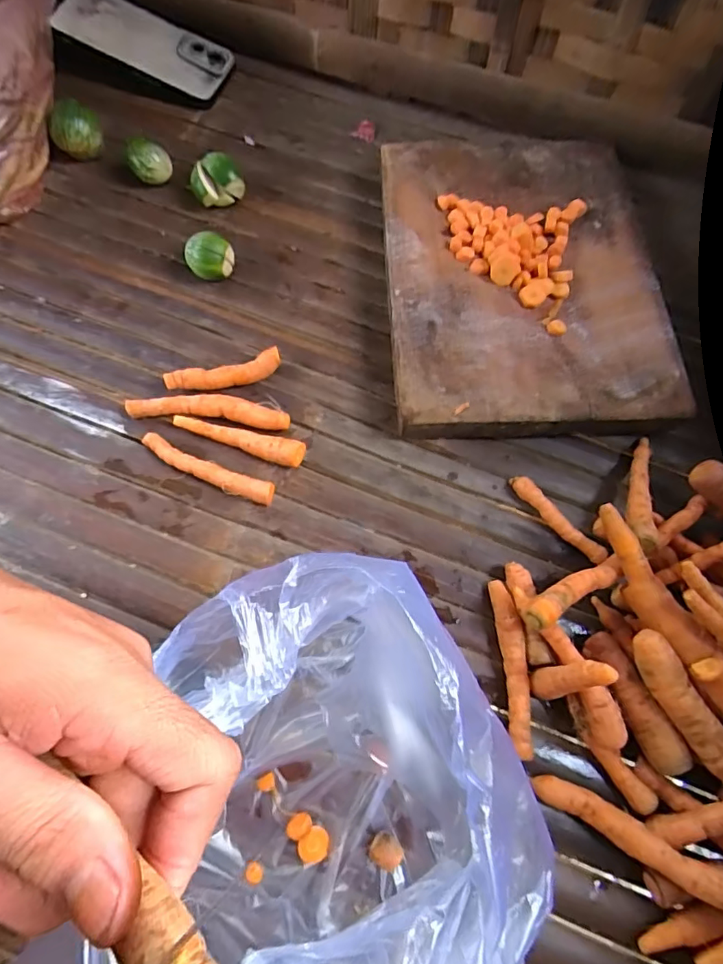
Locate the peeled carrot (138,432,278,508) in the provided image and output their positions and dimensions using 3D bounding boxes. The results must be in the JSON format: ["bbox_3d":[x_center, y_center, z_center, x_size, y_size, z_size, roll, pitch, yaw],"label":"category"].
[{"bbox_3d":[-0.117,-0.009,0.385,0.107,0.017,0.019,21,70,6],"label":"peeled carrot"}]

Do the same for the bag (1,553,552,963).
[{"bbox_3d":[-0.027,0.164,0.264,0.198,0.133,0.204,-27,72,-12],"label":"bag"}]

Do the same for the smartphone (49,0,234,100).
[{"bbox_3d":[-0.221,-0.448,0.521,0.167,0.013,0.074,25,69,-1],"label":"smartphone"}]

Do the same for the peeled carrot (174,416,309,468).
[{"bbox_3d":[-0.094,-0.032,0.393,0.103,0.020,0.018,15,69,4],"label":"peeled carrot"}]

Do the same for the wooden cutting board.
[{"bbox_3d":[0.133,-0.174,0.447,0.223,0.045,0.282,-1,69,-3],"label":"wooden cutting board"}]

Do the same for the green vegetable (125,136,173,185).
[{"bbox_3d":[-0.195,-0.294,0.477,0.037,0.037,0.028,-17,70,-8],"label":"green vegetable"}]

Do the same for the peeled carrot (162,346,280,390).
[{"bbox_3d":[-0.110,-0.086,0.415,0.090,0.018,0.021,-14,70,-7],"label":"peeled carrot"}]

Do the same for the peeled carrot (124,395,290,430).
[{"bbox_3d":[-0.119,-0.056,0.404,0.125,0.019,0.020,6,69,0],"label":"peeled carrot"}]

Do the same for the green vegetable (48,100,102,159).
[{"bbox_3d":[-0.267,-0.328,0.484,0.043,0.038,0.036,-26,72,-12],"label":"green vegetable"}]

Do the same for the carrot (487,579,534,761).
[{"bbox_3d":[0.101,0.123,0.347,0.017,0.018,0.109,-3,69,-3],"label":"carrot"}]

